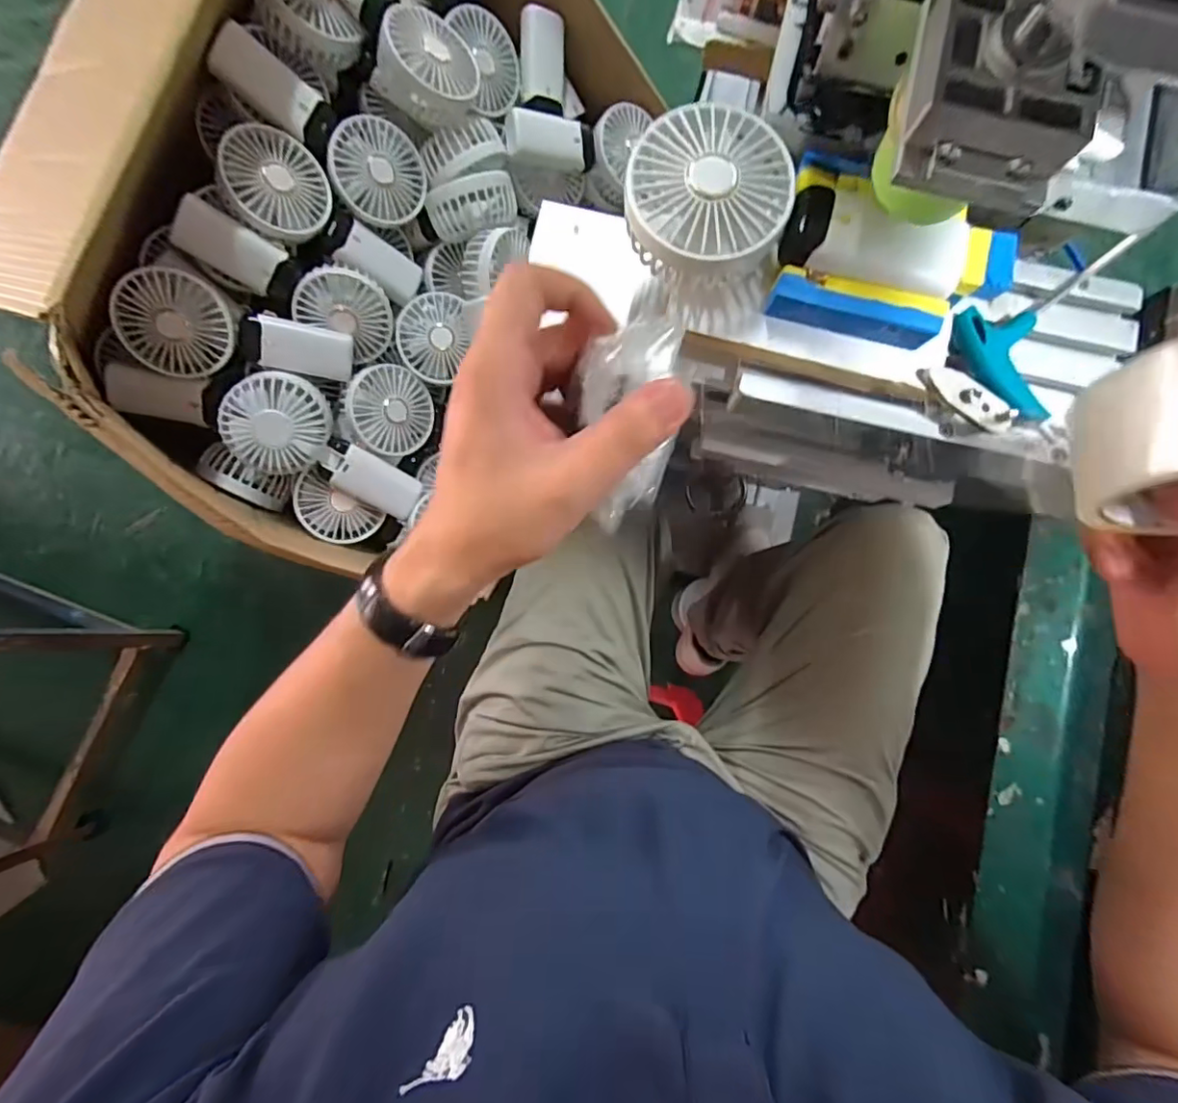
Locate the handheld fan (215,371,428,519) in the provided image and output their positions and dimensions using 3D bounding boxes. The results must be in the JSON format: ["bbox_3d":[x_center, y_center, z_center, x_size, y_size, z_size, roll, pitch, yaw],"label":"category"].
[{"bbox_3d":[-0.264,-0.105,0.529,0.151,0.038,0.093,34,82,-38],"label":"handheld fan"}]

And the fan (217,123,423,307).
[{"bbox_3d":[-0.250,-0.314,0.533,0.180,0.035,0.086,26,81,-42],"label":"fan"}]

